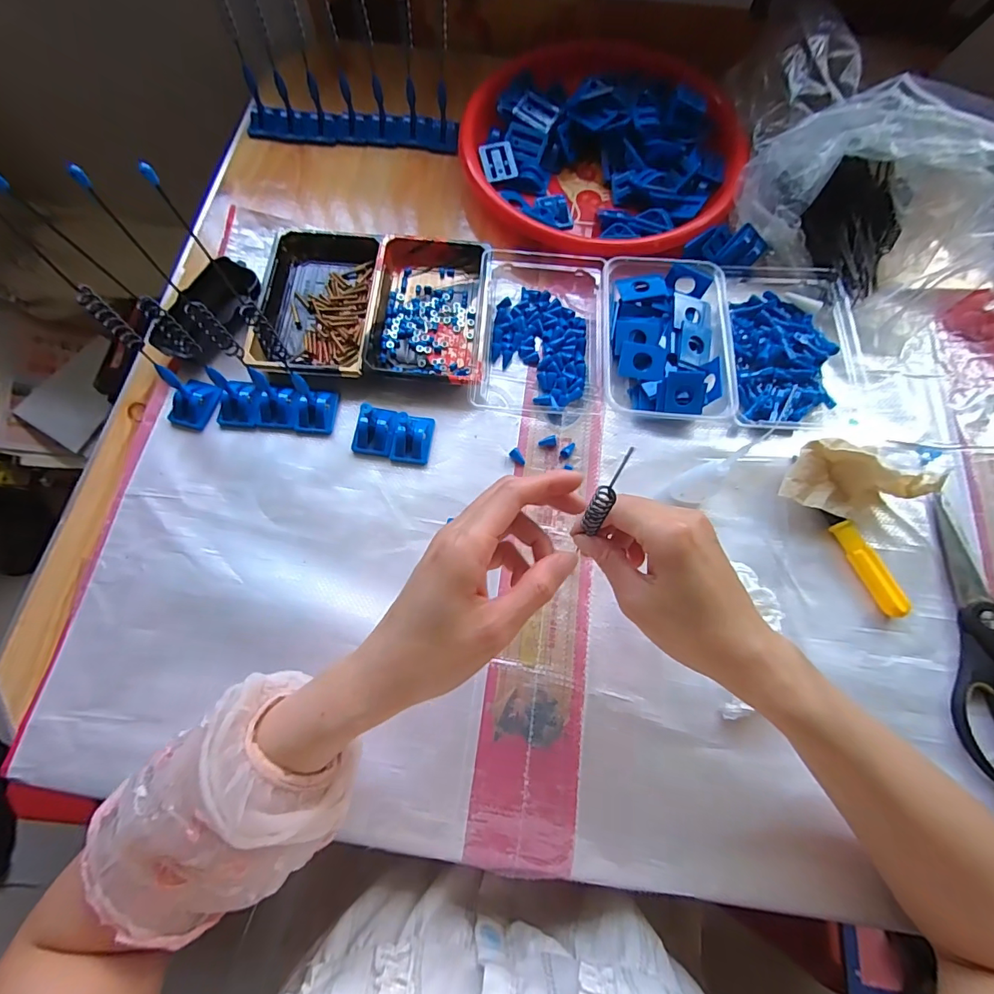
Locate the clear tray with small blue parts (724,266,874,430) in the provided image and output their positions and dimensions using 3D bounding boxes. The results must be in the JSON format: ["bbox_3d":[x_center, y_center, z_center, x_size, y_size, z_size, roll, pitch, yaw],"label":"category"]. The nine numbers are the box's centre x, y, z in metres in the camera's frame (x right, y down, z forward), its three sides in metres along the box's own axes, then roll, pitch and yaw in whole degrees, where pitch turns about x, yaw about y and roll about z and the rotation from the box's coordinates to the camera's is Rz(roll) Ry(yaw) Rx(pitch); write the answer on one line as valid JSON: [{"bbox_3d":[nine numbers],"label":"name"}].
[{"bbox_3d":[0.280,-0.148,0.442,0.123,0.031,0.179,2,71,0],"label":"clear tray with small blue parts"}]

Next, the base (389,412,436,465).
[{"bbox_3d":[-0.074,-0.054,0.408,0.032,0.025,0.043,10,71,3],"label":"base"}]

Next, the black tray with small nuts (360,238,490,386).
[{"bbox_3d":[-0.064,-0.184,0.451,0.104,0.025,0.166,4,71,1],"label":"black tray with small nuts"}]

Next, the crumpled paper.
[{"bbox_3d":[0.283,-0.018,0.382,0.097,0.056,0.062,-10,72,-4],"label":"crumpled paper"}]

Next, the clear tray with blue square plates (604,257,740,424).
[{"bbox_3d":[0.153,-0.147,0.435,0.109,0.034,0.157,3,71,0],"label":"clear tray with blue square plates"}]

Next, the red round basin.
[{"bbox_3d":[0.113,-0.379,0.504,0.286,0.057,0.273,0,71,-1],"label":"red round basin"}]

